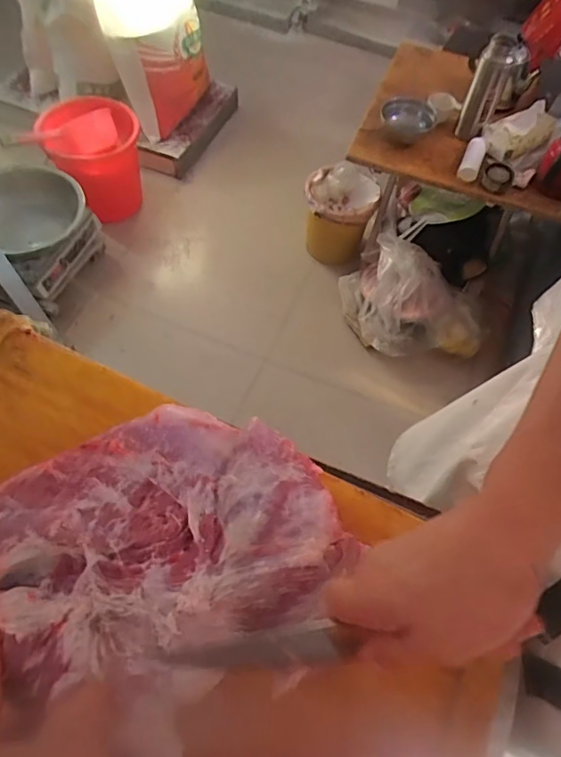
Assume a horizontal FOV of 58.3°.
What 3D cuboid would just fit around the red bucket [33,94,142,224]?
[{"bbox_3d":[-0.591,-0.693,1.597,0.286,0.247,0.296,-7,60,-7],"label":"red bucket"}]

